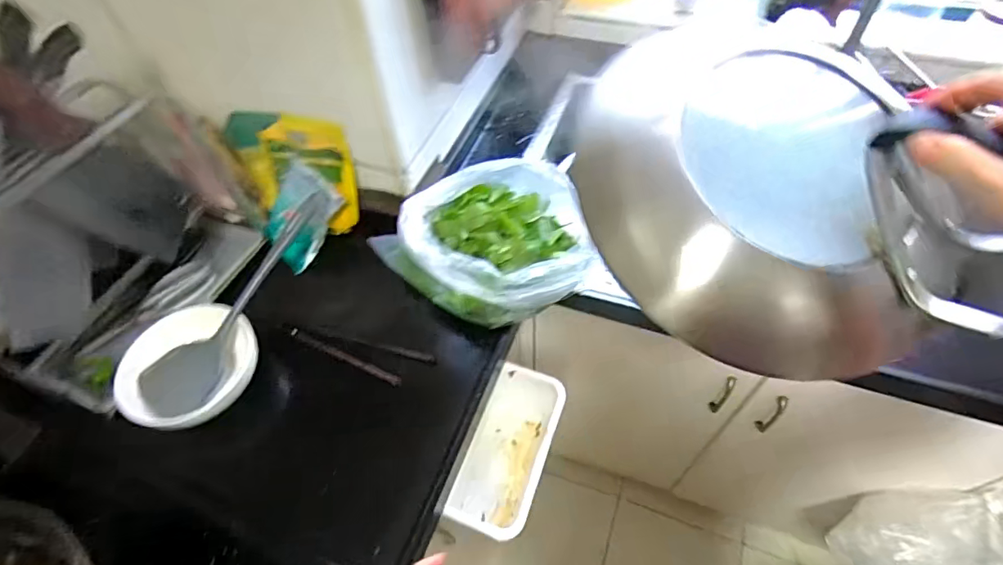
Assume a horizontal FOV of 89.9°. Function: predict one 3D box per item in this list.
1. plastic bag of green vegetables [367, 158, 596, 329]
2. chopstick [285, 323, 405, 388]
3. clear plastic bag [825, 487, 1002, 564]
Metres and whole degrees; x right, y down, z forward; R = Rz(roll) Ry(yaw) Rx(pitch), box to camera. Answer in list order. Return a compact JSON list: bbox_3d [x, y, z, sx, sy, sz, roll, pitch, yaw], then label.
[{"bbox_3d":[-0.030,-0.048,0.641,0.211,0.129,0.212,-29,64,-15],"label":"plastic bag of green vegetables"},{"bbox_3d":[-0.204,0.093,0.642,0.163,0.008,0.012,26,63,0],"label":"chopstick"},{"bbox_3d":[0.662,0.407,0.754,0.196,0.202,0.160,6,60,4],"label":"clear plastic bag"}]

